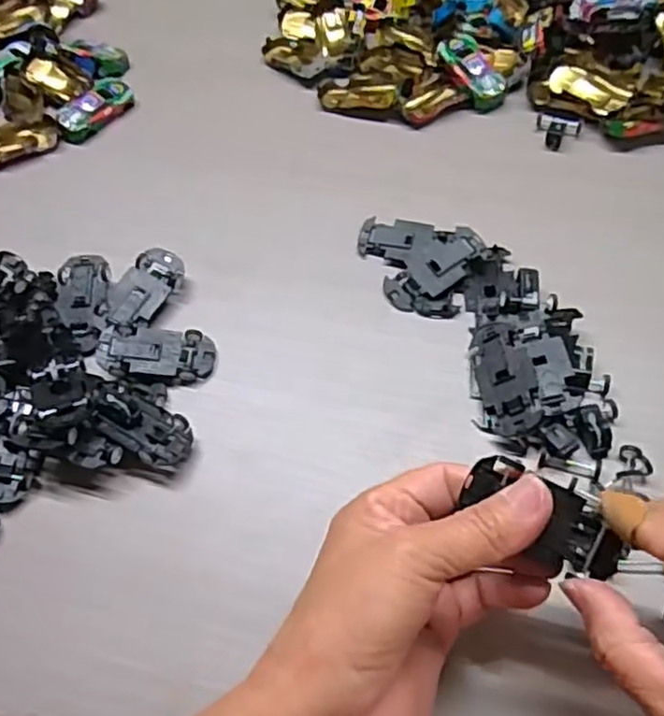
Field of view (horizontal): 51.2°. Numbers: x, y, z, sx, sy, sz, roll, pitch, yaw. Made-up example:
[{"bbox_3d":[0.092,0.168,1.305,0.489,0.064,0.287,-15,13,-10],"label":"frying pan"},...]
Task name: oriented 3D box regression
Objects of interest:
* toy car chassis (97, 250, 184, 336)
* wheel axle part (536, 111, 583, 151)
[{"bbox_3d":[-0.115,-0.041,0.421,0.032,0.013,0.062,25,62,19],"label":"toy car chassis"},{"bbox_3d":[0.156,-0.159,0.485,0.031,0.010,0.025,22,62,17],"label":"wheel axle part"}]

